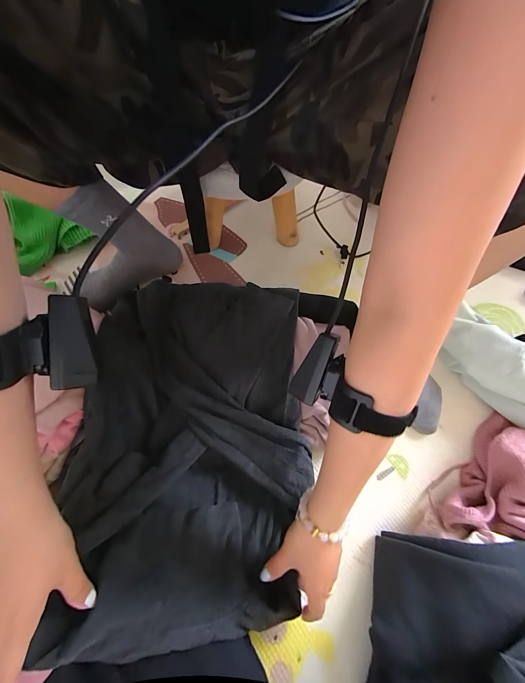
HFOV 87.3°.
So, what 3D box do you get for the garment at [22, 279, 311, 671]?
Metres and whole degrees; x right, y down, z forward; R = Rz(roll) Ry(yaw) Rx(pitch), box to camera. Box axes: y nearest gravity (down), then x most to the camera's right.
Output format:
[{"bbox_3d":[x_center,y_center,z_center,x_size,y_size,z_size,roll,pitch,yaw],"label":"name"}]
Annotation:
[{"bbox_3d":[-0.082,0.107,0.380,0.275,0.106,0.428,0,65,-4],"label":"garment"}]

